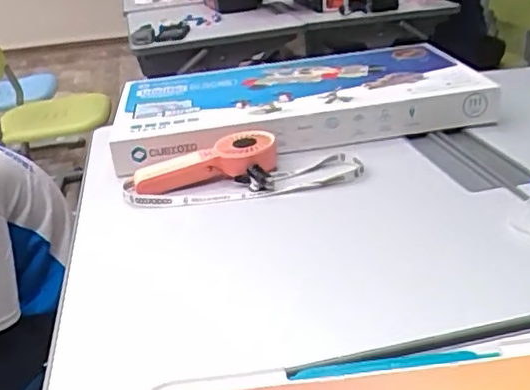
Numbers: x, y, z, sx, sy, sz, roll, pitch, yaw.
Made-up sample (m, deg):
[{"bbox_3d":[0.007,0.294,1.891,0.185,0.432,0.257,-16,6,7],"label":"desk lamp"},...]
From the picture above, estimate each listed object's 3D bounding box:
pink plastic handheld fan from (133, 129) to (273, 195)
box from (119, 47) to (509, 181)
[{"bbox_3d":[-0.079,-0.043,0.805,0.183,0.043,0.082,-8,25,-5],"label":"pink plastic handheld fan"},{"bbox_3d":[0.037,-0.153,0.978,0.530,0.071,0.324,-8,25,-5],"label":"box"}]

